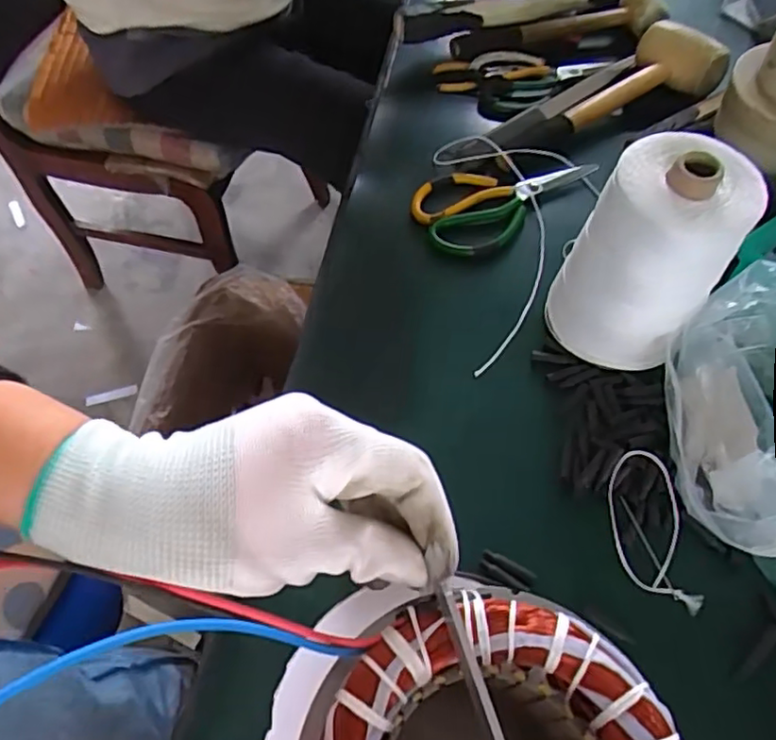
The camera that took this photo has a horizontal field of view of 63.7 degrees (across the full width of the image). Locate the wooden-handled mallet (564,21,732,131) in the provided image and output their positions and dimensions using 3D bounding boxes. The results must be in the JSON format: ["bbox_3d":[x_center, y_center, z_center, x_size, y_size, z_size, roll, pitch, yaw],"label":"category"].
[{"bbox_3d":[0.258,-0.306,0.663,0.170,0.056,0.087,-24,59,9],"label":"wooden-handled mallet"}]

